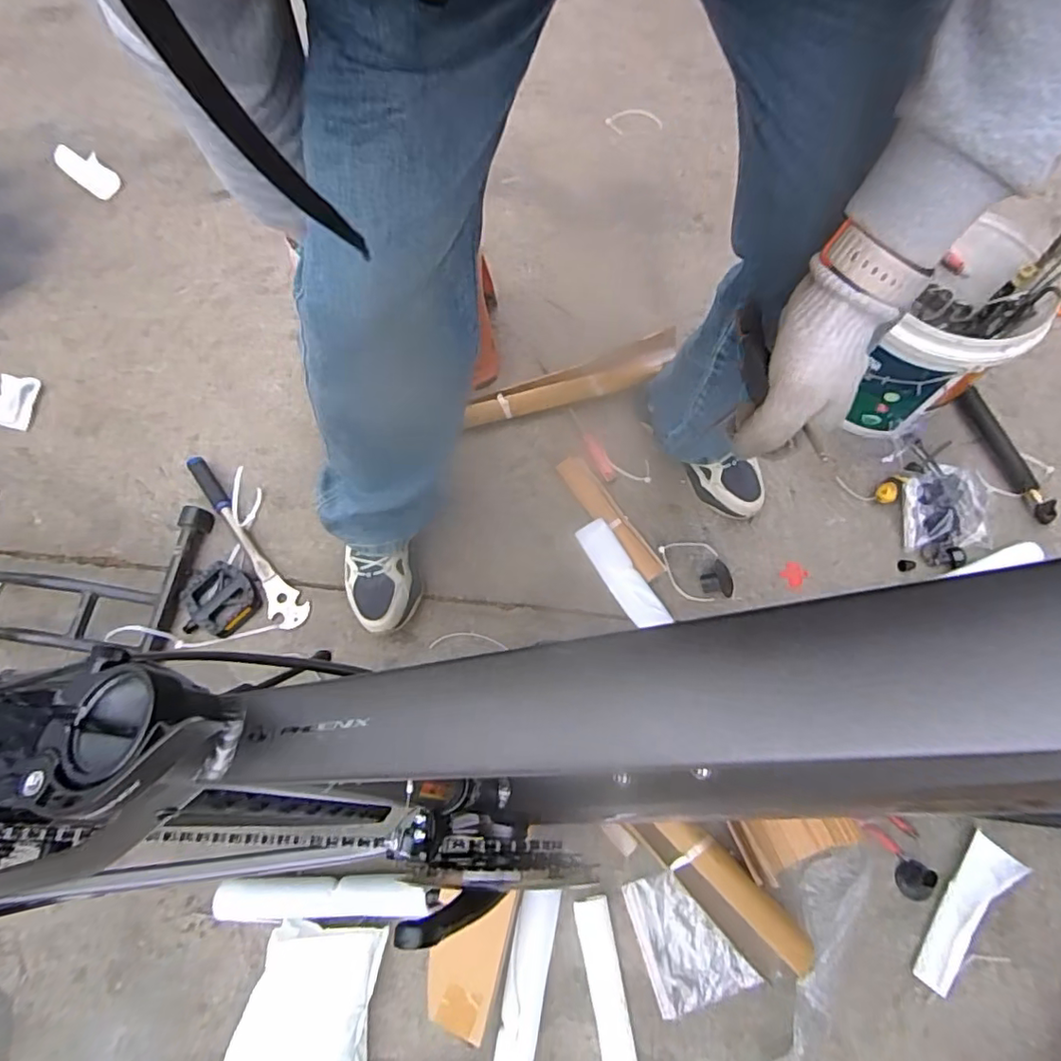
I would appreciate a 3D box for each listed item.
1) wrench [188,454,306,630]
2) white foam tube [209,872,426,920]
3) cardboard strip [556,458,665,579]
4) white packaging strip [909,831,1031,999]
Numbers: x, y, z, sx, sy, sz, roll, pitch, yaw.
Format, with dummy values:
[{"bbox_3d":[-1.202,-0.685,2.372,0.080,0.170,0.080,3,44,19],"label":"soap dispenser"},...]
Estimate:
[{"bbox_3d":[-0.473,0.011,0.935,0.048,0.026,0.356,-37,72,-12],"label":"wrench"},{"bbox_3d":[-0.264,0.469,0.732,0.268,0.058,0.052,-2,68,1],"label":"white foam tube"},{"bbox_3d":[0.128,-0.024,0.944,0.052,0.014,0.248,-25,69,-23],"label":"cardboard strip"},{"bbox_3d":[0.548,0.485,0.730,0.058,0.028,0.193,41,75,16],"label":"white packaging strip"}]

